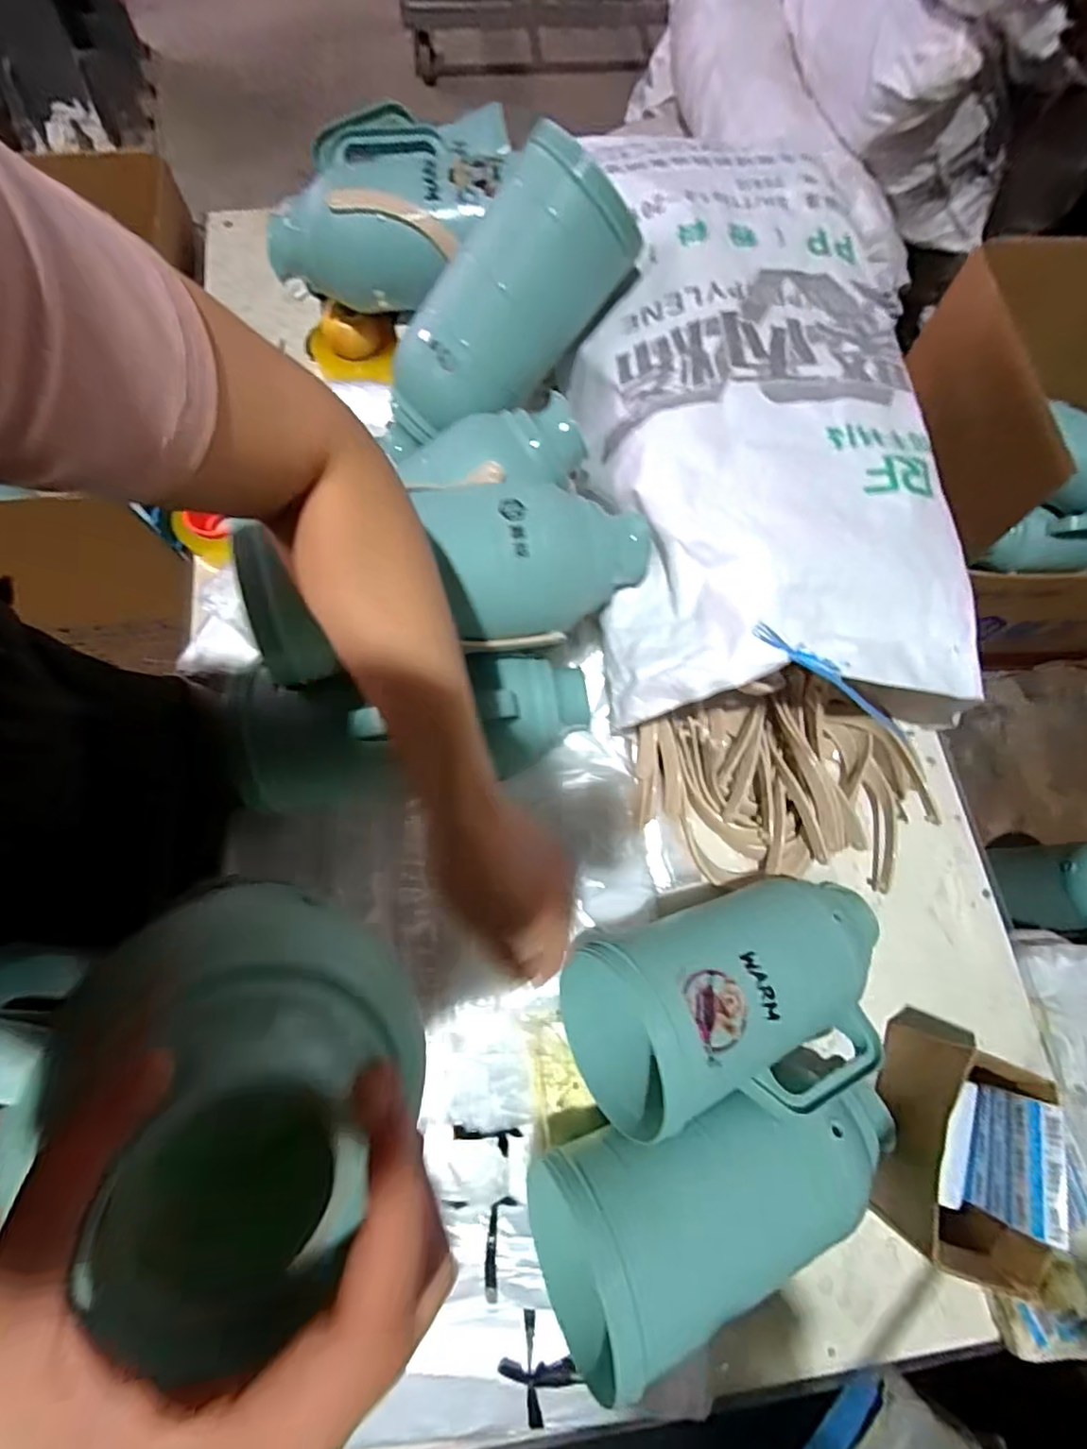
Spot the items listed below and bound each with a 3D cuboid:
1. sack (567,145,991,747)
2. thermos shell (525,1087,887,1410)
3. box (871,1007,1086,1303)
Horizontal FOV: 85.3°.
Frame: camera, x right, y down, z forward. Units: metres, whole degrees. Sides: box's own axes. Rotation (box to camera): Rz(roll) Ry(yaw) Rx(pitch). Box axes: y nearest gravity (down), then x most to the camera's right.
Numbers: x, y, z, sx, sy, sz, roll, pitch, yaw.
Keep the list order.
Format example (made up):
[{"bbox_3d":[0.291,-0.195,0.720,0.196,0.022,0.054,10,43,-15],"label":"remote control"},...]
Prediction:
[{"bbox_3d":[0.221,-0.355,0.646,0.349,0.107,0.698,-4,73,-3],"label":"sack"},{"bbox_3d":[0.165,0.404,0.517,0.351,0.134,0.142,-17,74,-7],"label":"thermos shell"},{"bbox_3d":[0.408,0.404,0.580,0.120,0.105,0.196,18,73,4],"label":"box"}]

